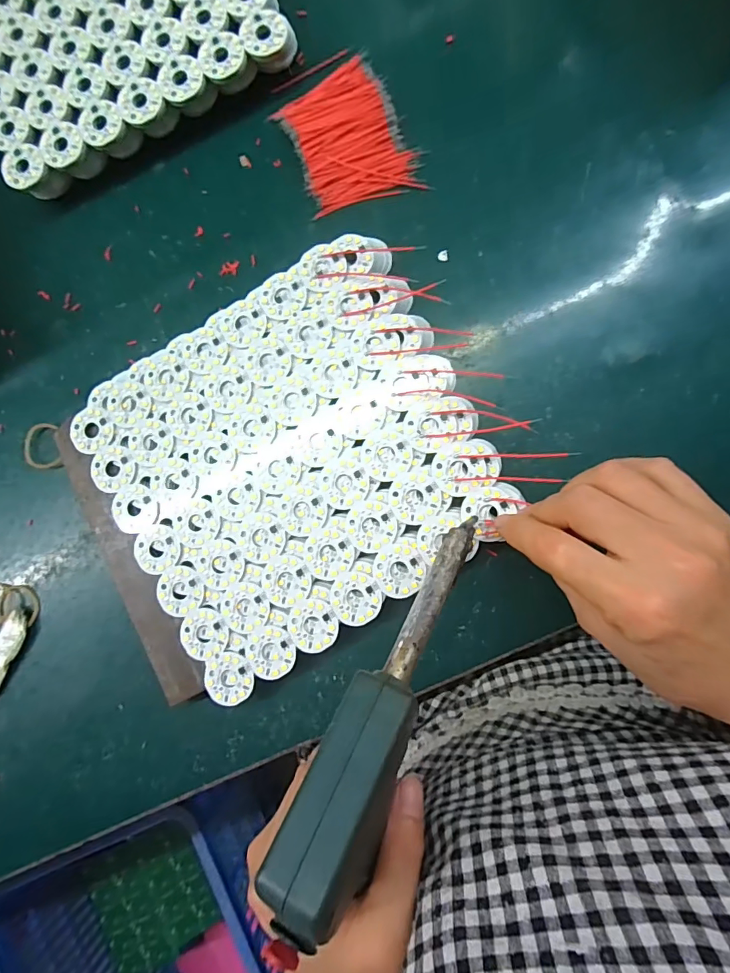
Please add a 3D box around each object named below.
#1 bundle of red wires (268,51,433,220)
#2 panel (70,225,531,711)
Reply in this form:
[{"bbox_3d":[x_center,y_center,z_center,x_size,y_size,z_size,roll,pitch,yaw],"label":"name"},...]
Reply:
[{"bbox_3d":[-0.011,-0.234,0.313,0.075,0.015,0.090,-20,84,7],"label":"bundle of red wires"},{"bbox_3d":[-0.047,-0.016,0.292,0.226,0.007,0.216,-29,83,5],"label":"panel"}]

